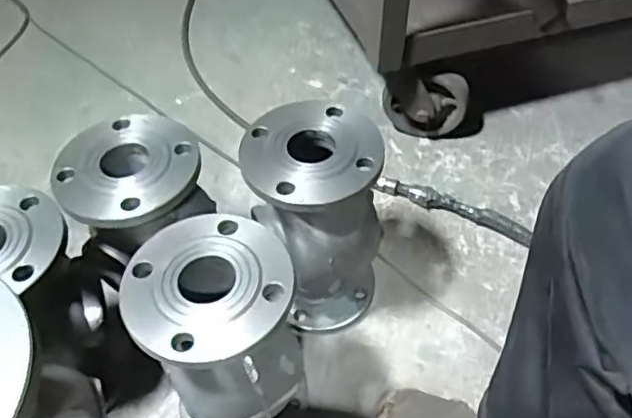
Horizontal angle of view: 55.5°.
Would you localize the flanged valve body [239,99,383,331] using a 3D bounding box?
[{"bbox_3d":[0.000,0.022,0.740,0.145,0.277,0.141,0,51,1],"label":"flanged valve body"}]

